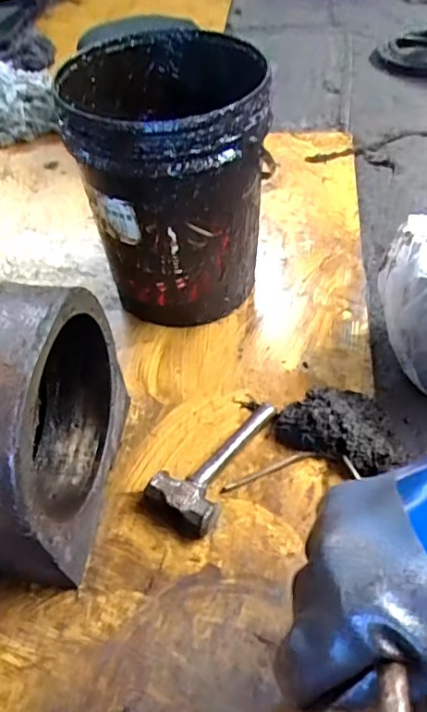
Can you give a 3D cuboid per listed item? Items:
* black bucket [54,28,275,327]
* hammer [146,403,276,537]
[{"bbox_3d":[-0.064,-0.277,0.910,0.286,0.373,0.311,-5,50,0],"label":"black bucket"},{"bbox_3d":[0.008,0.137,0.771,0.096,0.046,0.212,25,56,22],"label":"hammer"}]

